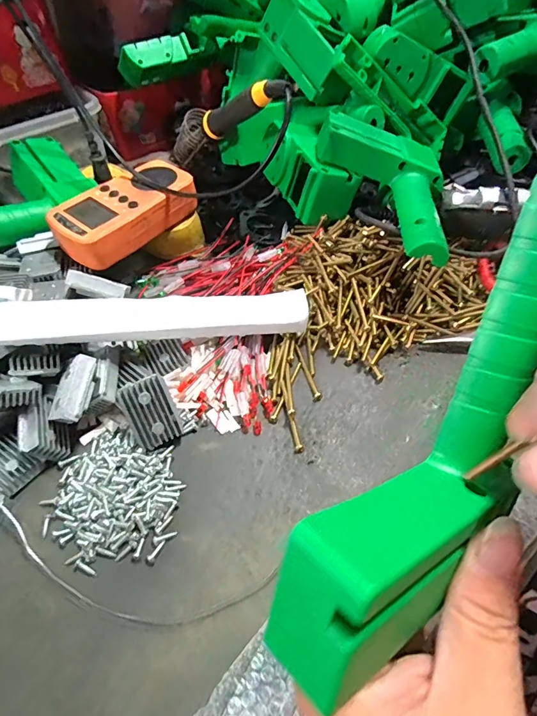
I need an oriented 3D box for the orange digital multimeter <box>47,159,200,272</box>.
[{"bbox_3d":[-0.129,-0.134,0.372,0.065,0.031,0.127,35,61,25],"label":"orange digital multimeter"}]

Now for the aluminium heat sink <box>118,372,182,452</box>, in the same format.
[{"bbox_3d":[-0.082,0.037,0.288,0.032,0.018,0.045,-29,101,-23],"label":"aluminium heat sink"}]

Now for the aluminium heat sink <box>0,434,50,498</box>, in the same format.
[{"bbox_3d":[-0.179,0.071,0.281,0.044,0.014,0.029,27,58,21],"label":"aluminium heat sink"}]

